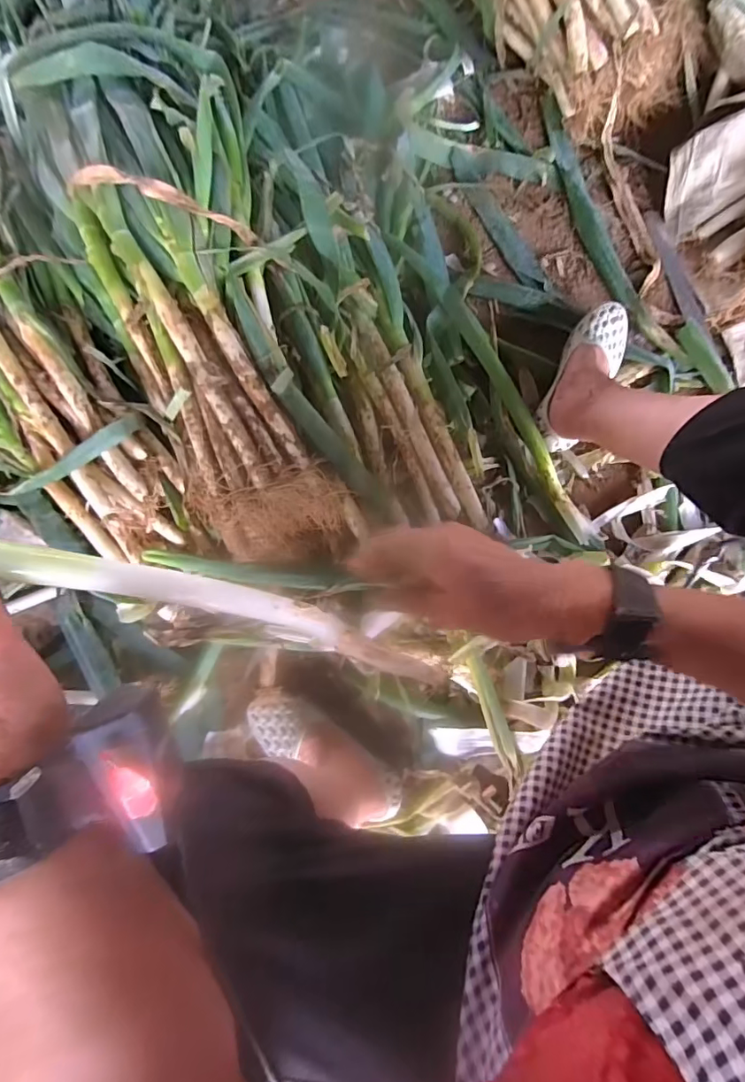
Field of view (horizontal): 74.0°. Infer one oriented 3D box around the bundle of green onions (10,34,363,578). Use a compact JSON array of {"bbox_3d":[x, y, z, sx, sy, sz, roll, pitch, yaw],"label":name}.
[{"bbox_3d":[-0.267,-0.378,0.730,0.305,0.154,0.856,-24,80,0],"label":"bundle of green onions"}]

